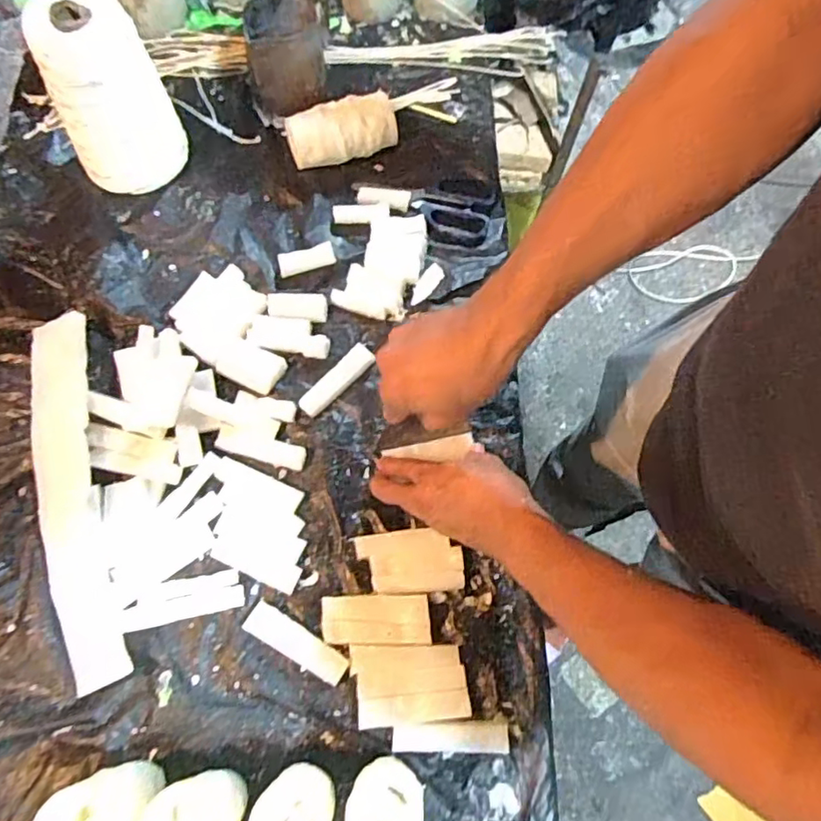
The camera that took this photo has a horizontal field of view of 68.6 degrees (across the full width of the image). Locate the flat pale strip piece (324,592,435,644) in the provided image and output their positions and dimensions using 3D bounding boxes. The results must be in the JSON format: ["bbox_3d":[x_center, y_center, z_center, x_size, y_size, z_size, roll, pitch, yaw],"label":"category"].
[{"bbox_3d":[-0.031,0.190,0.549,0.098,0.004,0.043,1,70,-2],"label":"flat pale strip piece"}]

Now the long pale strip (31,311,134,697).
[{"bbox_3d":[-0.324,0.073,0.572,0.063,0.012,0.358,-15,71,-8],"label":"long pale strip"}]

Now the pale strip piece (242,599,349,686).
[{"bbox_3d":[-0.103,0.209,0.544,0.100,0.005,0.028,30,72,8],"label":"pale strip piece"}]

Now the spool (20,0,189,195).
[{"bbox_3d":[-0.318,-0.333,0.644,0.098,0.179,0.102,11,70,1],"label":"spool"}]

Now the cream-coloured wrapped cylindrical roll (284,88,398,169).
[{"bbox_3d":[-0.081,-0.333,0.713,0.128,0.051,0.065,-19,71,-9],"label":"cream-coloured wrapped cylindrical roll"}]

